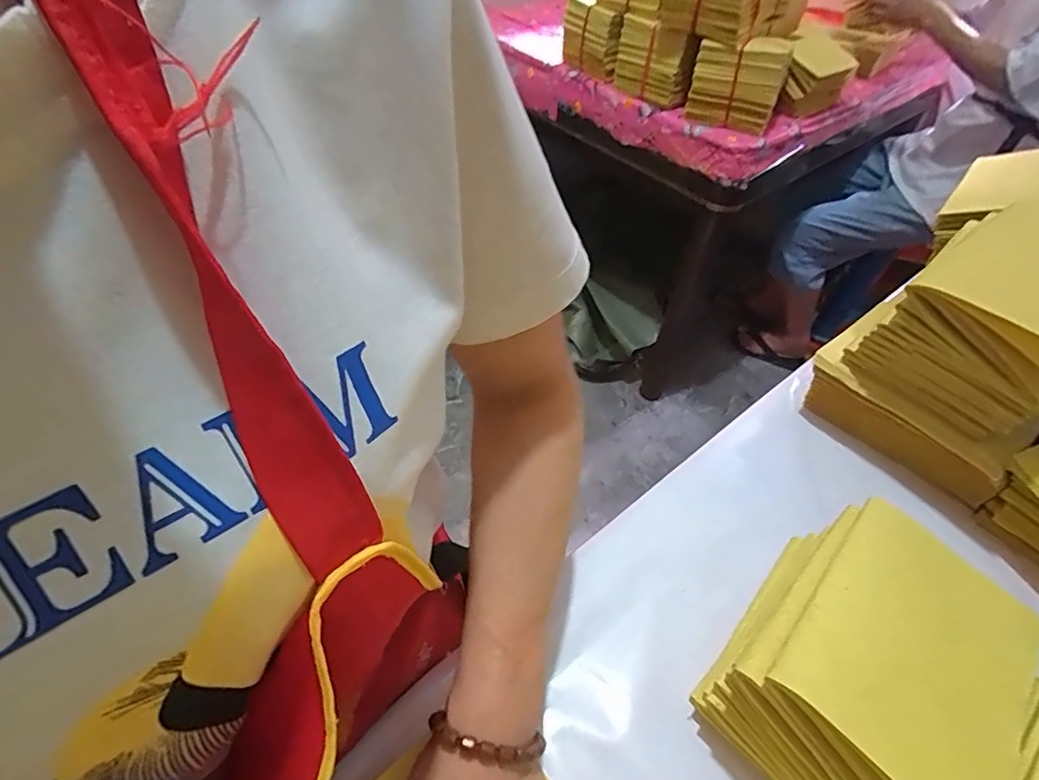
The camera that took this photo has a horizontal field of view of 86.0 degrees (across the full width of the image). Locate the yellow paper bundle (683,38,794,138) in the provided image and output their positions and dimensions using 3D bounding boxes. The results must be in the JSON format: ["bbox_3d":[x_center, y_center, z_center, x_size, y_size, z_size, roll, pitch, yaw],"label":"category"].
[{"bbox_3d":[0.433,-0.615,1.119,0.169,0.137,0.098,18,50,13],"label":"yellow paper bundle"}]

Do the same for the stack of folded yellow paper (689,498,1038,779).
[{"bbox_3d":[0.210,0.159,0.329,0.124,0.105,0.166,37,57,27],"label":"stack of folded yellow paper"}]

